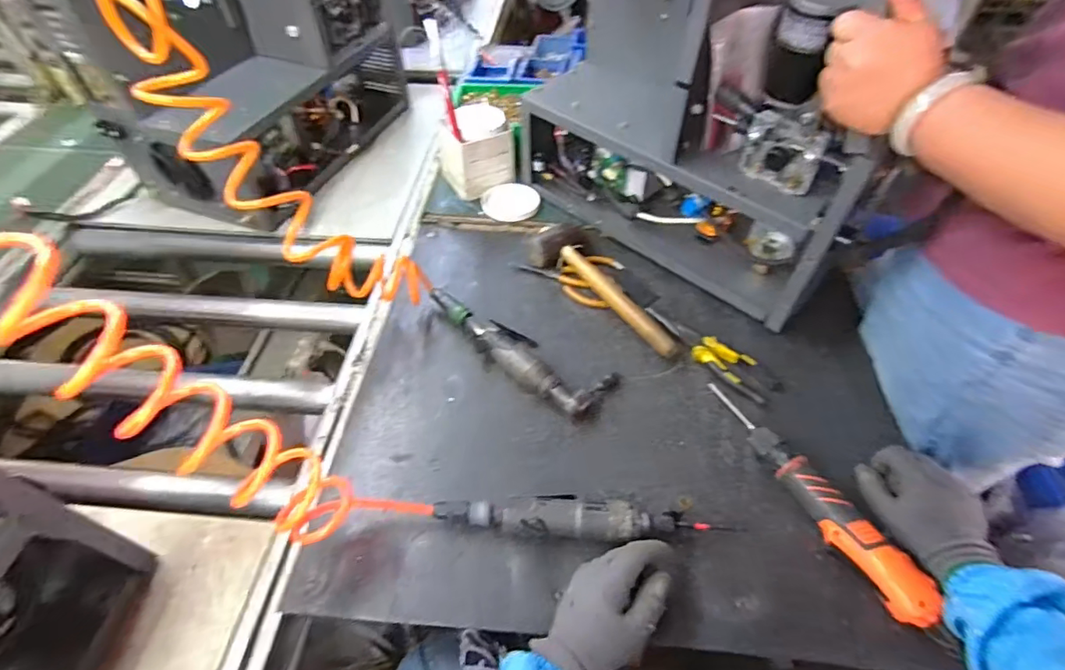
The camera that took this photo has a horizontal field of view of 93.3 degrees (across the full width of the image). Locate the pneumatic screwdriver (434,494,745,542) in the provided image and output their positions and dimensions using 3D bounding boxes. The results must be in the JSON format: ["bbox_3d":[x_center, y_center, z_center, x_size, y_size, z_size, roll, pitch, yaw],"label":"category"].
[{"bbox_3d":[0.049,0.200,0.543,0.312,0.044,0.048,2,50,2],"label":"pneumatic screwdriver"}]

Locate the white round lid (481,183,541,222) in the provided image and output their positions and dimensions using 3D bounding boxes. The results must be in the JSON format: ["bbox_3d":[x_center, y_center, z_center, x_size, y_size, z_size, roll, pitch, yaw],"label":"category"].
[{"bbox_3d":[-0.040,-0.241,0.917,0.105,0.018,0.105,0,50,0],"label":"white round lid"}]

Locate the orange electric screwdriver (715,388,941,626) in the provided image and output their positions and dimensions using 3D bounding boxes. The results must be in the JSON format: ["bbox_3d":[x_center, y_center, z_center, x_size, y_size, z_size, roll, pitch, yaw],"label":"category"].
[{"bbox_3d":[0.312,0.174,0.558,0.049,0.043,0.289,-23,54,-18],"label":"orange electric screwdriver"}]

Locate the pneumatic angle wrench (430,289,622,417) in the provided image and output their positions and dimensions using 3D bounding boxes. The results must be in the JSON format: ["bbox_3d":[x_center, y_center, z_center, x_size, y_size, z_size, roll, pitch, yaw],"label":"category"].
[{"bbox_3d":[-0.034,0.018,0.702,0.300,0.037,0.091,27,55,21],"label":"pneumatic angle wrench"}]

